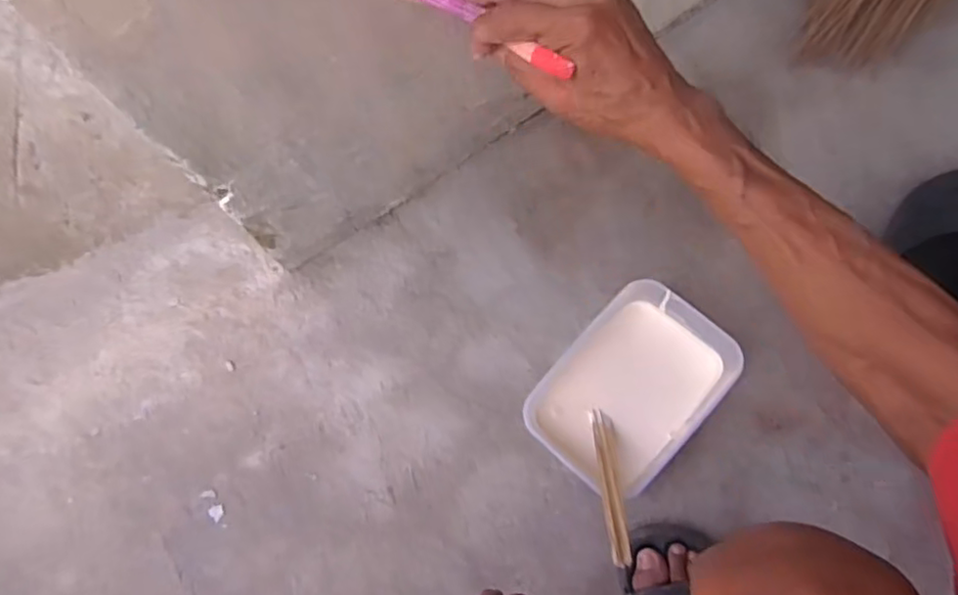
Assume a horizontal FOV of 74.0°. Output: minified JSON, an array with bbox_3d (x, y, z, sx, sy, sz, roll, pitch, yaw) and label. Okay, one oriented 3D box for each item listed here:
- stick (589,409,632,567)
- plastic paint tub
[{"bbox_3d":[0.123,0.168,0.590,0.022,0.015,0.171,1,34,3],"label":"stick"},{"bbox_3d":[0.154,0.095,0.648,0.145,0.097,0.199,41,80,12],"label":"plastic paint tub"}]

